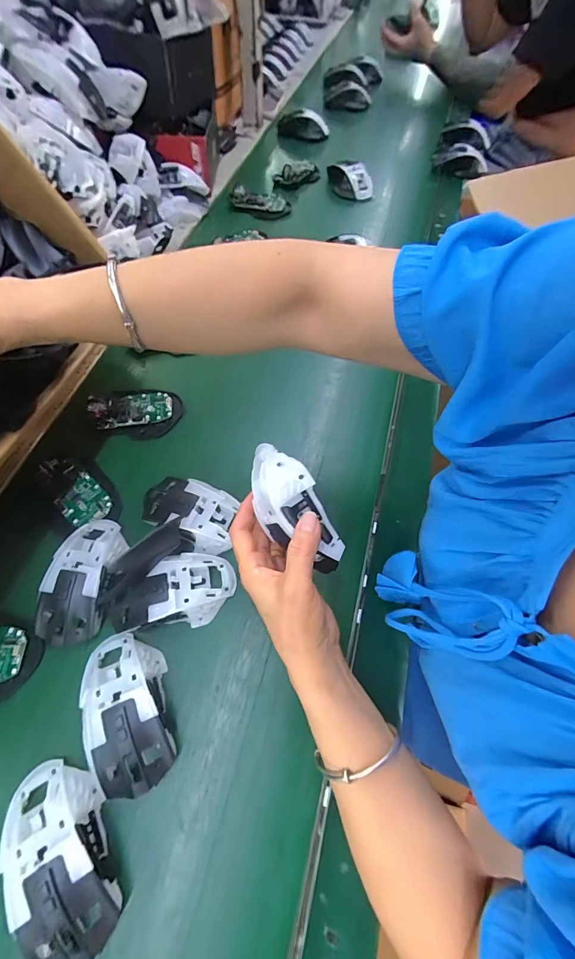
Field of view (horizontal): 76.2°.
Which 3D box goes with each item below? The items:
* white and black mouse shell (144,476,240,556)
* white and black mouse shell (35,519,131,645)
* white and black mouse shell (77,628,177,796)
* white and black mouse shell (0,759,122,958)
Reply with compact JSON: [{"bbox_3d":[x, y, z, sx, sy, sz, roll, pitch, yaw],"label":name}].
[{"bbox_3d":[-0.102,0.034,0.377,0.095,0.032,0.068,11,61,3],"label":"white and black mouse shell"},{"bbox_3d":[-0.193,0.091,0.347,0.057,0.031,0.115,10,61,2],"label":"white and black mouse shell"},{"bbox_3d":[-0.132,0.184,0.297,0.067,0.035,0.119,-19,64,-13],"label":"white and black mouse shell"},{"bbox_3d":[-0.158,0.263,0.254,0.057,0.036,0.114,-27,66,-17],"label":"white and black mouse shell"}]

